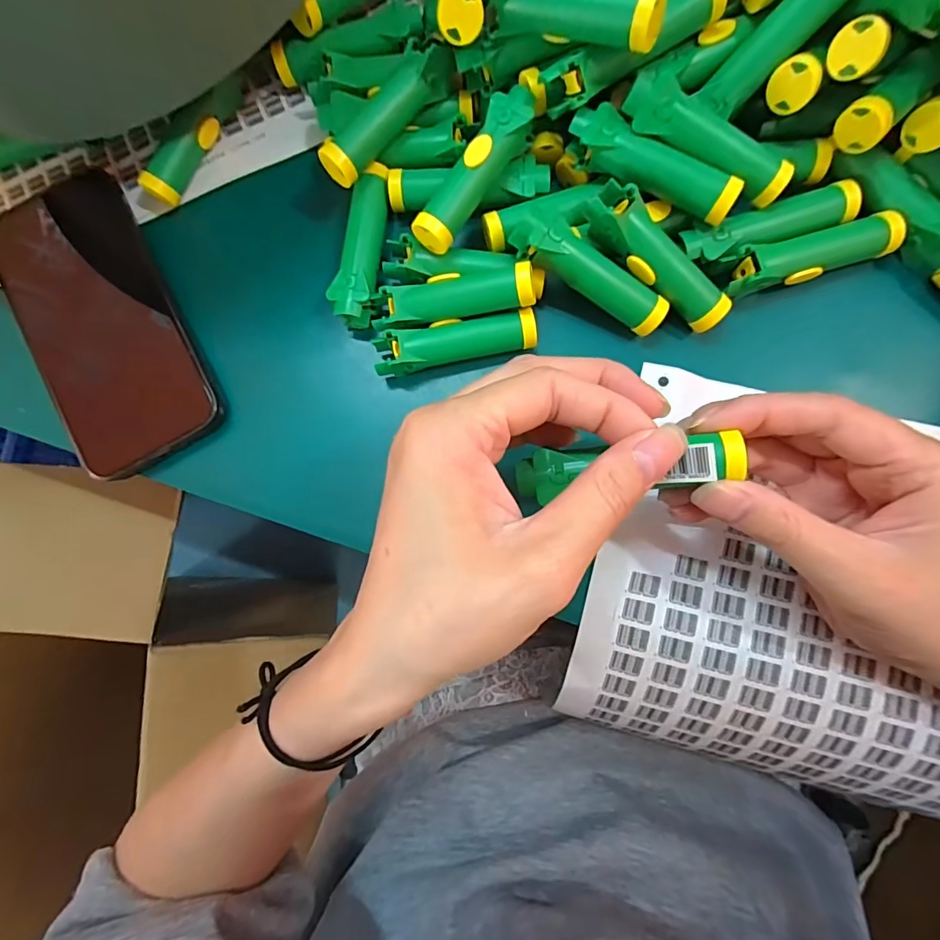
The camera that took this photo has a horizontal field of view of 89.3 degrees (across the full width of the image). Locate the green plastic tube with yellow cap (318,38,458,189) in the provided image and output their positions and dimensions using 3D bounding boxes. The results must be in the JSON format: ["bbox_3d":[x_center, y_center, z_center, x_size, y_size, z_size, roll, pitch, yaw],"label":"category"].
[{"bbox_3d":[-0.041,-0.173,0.232,0.022,0.026,0.079,44,88,7],"label":"green plastic tube with yellow cap"}]

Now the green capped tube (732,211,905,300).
[{"bbox_3d":[0.160,-0.101,0.229,0.078,0.026,0.020,-17,83,2],"label":"green capped tube"}]

